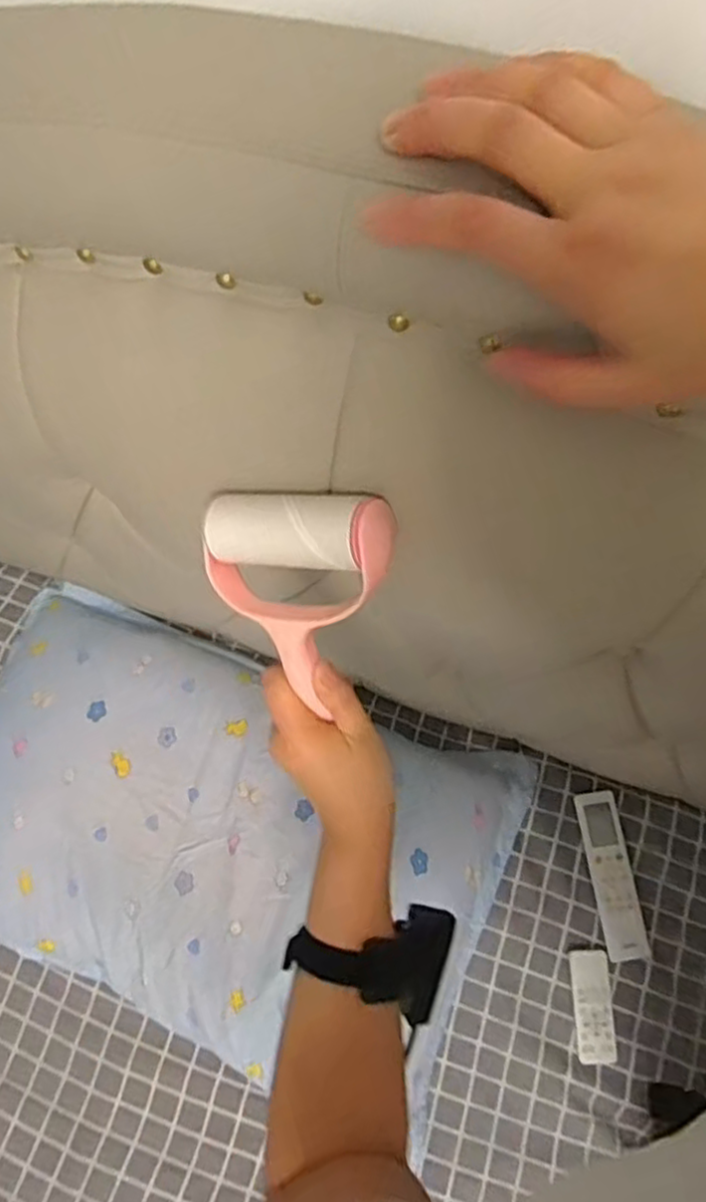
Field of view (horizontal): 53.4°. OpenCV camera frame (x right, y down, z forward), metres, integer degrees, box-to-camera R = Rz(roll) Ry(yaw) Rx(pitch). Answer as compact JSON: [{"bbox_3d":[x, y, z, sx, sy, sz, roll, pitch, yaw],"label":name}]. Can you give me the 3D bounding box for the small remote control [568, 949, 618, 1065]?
[{"bbox_3d":[0.292,0.491,0.852,0.048,0.013,0.121,-2,71,2],"label":"small remote control"}]

